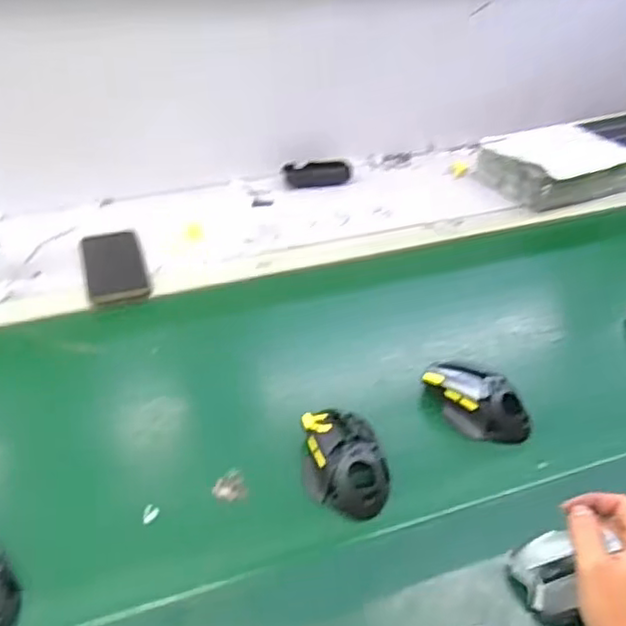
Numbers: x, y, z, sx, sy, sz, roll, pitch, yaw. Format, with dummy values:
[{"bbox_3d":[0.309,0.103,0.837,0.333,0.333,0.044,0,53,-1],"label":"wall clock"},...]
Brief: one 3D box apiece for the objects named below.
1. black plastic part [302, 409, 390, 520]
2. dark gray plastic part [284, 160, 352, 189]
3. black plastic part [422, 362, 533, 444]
[{"bbox_3d":[0.027,0.133,0.598,0.077,0.036,0.105,-6,37,-8],"label":"black plastic part"},{"bbox_3d":[0.008,-0.225,1.064,0.107,0.026,0.055,-11,38,-15],"label":"dark gray plastic part"},{"bbox_3d":[0.163,0.085,0.655,0.065,0.038,0.111,-19,40,-24],"label":"black plastic part"}]

